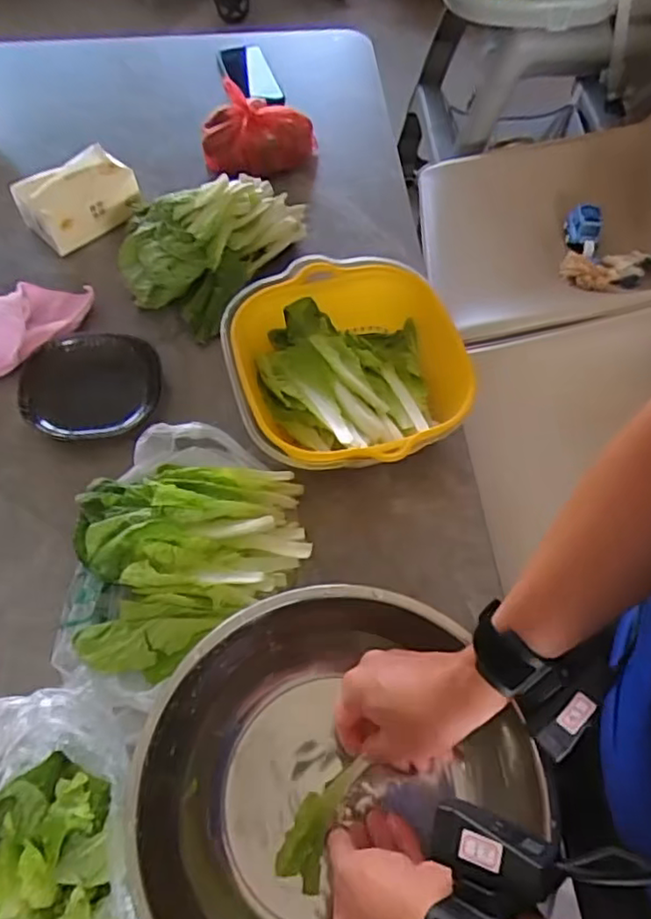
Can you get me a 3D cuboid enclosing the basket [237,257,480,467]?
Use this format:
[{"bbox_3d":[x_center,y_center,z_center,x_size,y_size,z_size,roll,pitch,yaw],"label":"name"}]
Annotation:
[{"bbox_3d":[0.025,-0.090,0.664,0.216,0.077,0.225,-19,63,-11],"label":"basket"}]

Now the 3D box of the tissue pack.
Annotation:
[{"bbox_3d":[-0.310,-0.332,0.801,0.132,0.065,0.080,-39,69,-20],"label":"tissue pack"}]

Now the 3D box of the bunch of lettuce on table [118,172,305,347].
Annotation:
[{"bbox_3d":[-0.144,-0.278,0.767,0.153,0.089,0.229,34,66,16],"label":"bunch of lettuce on table"}]

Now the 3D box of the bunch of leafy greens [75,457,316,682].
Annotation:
[{"bbox_3d":[-0.127,0.079,0.590,0.221,0.045,0.180,-21,64,-12],"label":"bunch of leafy greens"}]

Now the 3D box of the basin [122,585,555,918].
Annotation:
[{"bbox_3d":[0.003,0.253,0.493,0.277,0.085,0.301,0,61,-1],"label":"basin"}]

